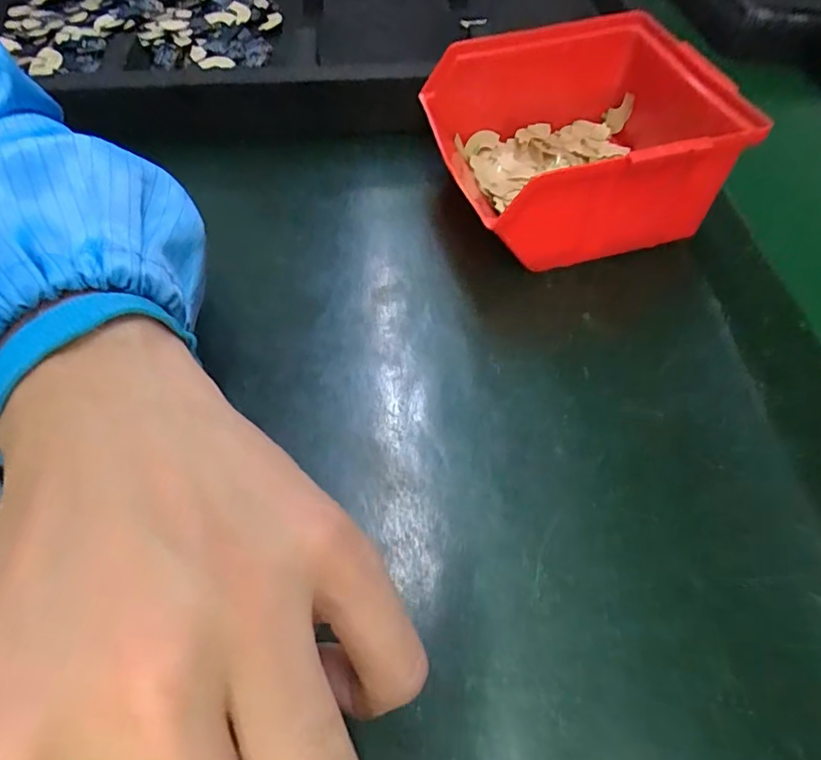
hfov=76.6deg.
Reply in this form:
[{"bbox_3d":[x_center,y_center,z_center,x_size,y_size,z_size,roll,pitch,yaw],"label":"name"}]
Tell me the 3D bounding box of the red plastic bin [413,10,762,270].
[{"bbox_3d":[0.086,-0.119,0.273,0.137,0.074,0.116,-9,57,-7],"label":"red plastic bin"}]

